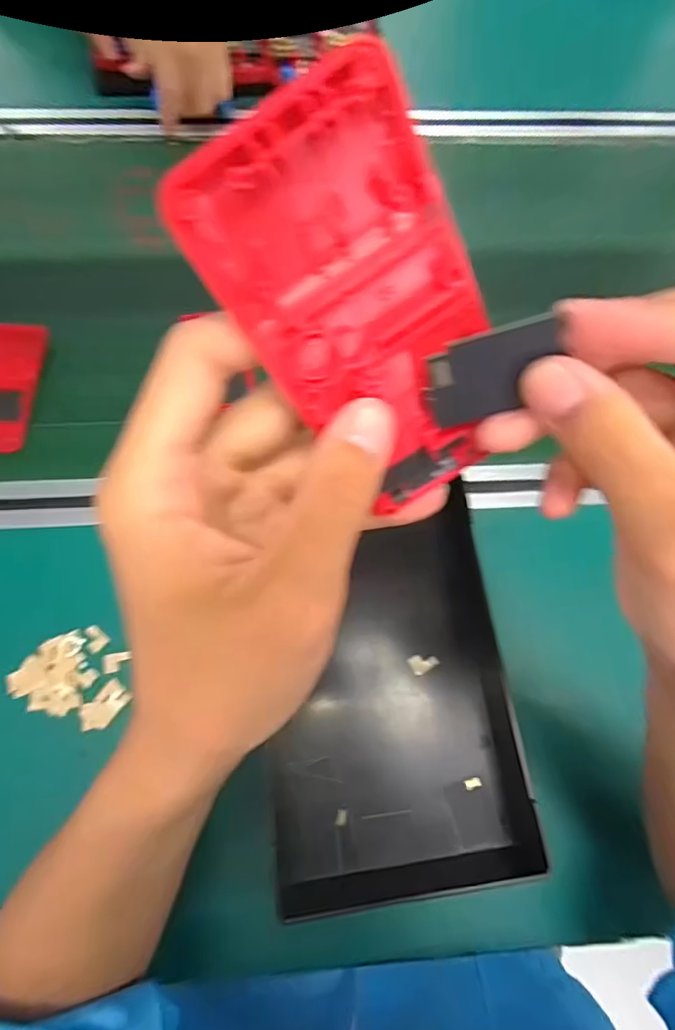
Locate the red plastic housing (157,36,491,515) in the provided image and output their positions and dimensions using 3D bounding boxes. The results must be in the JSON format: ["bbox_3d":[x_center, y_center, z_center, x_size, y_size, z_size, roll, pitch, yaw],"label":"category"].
[{"bbox_3d":[0.012,-0.052,0.150,0.061,0.119,0.010,-33,40,9],"label":"red plastic housing"}]

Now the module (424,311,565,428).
[{"bbox_3d":[0.046,-0.041,0.155,0.039,0.028,0.004,-12,43,21],"label":"module"}]

